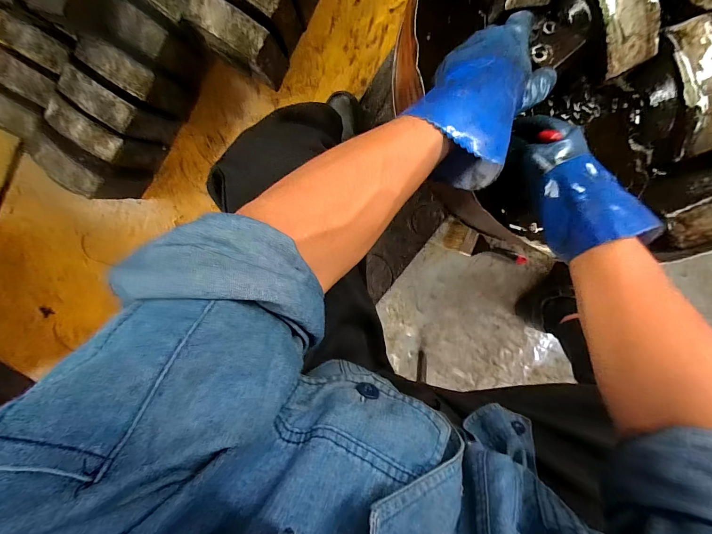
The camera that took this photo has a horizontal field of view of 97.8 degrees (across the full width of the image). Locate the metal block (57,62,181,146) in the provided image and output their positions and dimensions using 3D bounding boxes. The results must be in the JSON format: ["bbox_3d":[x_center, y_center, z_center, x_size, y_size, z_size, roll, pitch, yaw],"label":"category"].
[{"bbox_3d":[-0.527,-0.361,0.696,0.164,0.175,0.064,36,103,-4],"label":"metal block"}]

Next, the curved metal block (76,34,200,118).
[{"bbox_3d":[-0.473,-0.409,0.682,0.143,0.179,0.073,28,98,3],"label":"curved metal block"}]

